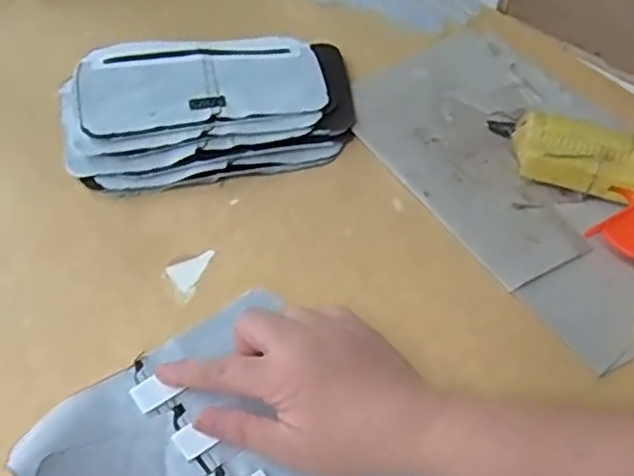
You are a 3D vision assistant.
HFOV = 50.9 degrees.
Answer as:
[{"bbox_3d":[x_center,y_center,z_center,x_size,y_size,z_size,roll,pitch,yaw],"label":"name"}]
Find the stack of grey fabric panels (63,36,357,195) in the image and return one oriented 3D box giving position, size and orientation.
[{"bbox_3d":[-0.086,-0.107,0.545,0.226,0.023,0.154,-6,51,-6],"label":"stack of grey fabric panels"}]

